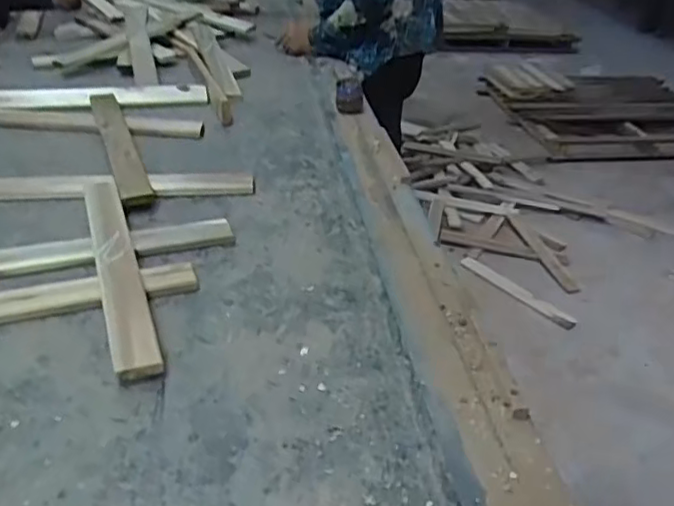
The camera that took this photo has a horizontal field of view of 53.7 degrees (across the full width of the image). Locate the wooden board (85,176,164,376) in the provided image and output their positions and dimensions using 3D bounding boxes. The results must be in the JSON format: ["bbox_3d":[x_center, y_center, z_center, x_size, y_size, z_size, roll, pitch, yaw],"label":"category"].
[{"bbox_3d":[-0.290,0.003,0.869,0.051,0.019,0.451,-11,36,-19],"label":"wooden board"}]

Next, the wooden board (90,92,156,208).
[{"bbox_3d":[-0.377,-0.192,1.149,0.050,0.017,0.430,-11,37,-21],"label":"wooden board"}]

